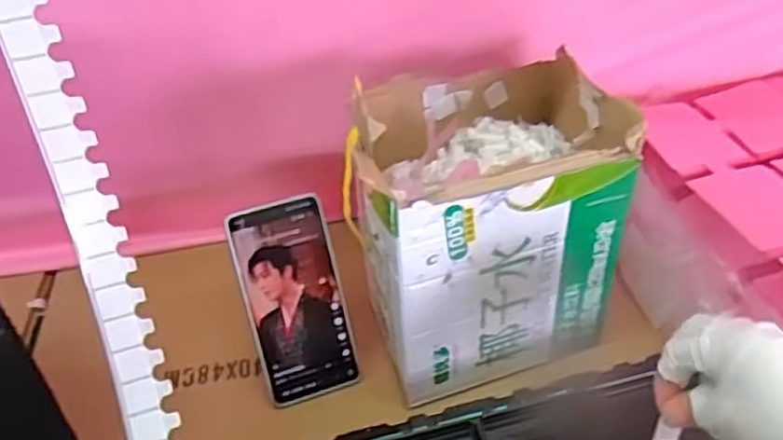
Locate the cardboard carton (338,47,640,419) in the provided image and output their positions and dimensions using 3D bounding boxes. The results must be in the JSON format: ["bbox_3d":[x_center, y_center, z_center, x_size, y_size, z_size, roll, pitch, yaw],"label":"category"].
[{"bbox_3d":[0.066,-0.002,0.579,0.194,0.203,0.160,-17,43,-15],"label":"cardboard carton"}]

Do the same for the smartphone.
[{"bbox_3d":[-0.078,0.065,0.583,0.076,0.162,0.007,-15,11,-13],"label":"smartphone"}]

